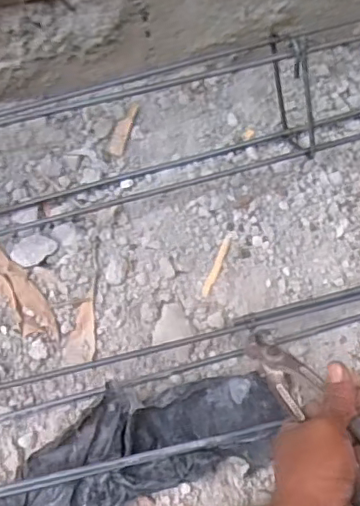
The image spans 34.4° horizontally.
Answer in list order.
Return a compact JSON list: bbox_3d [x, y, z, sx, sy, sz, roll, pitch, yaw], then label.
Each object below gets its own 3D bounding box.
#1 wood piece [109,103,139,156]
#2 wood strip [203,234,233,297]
[{"bbox_3d":[-0.060,-0.135,0.630,0.017,0.012,0.060,26,94,10],"label":"wood piece"},{"bbox_3d":[0.038,0.012,0.595,0.009,0.004,0.070,21,73,8],"label":"wood strip"}]

